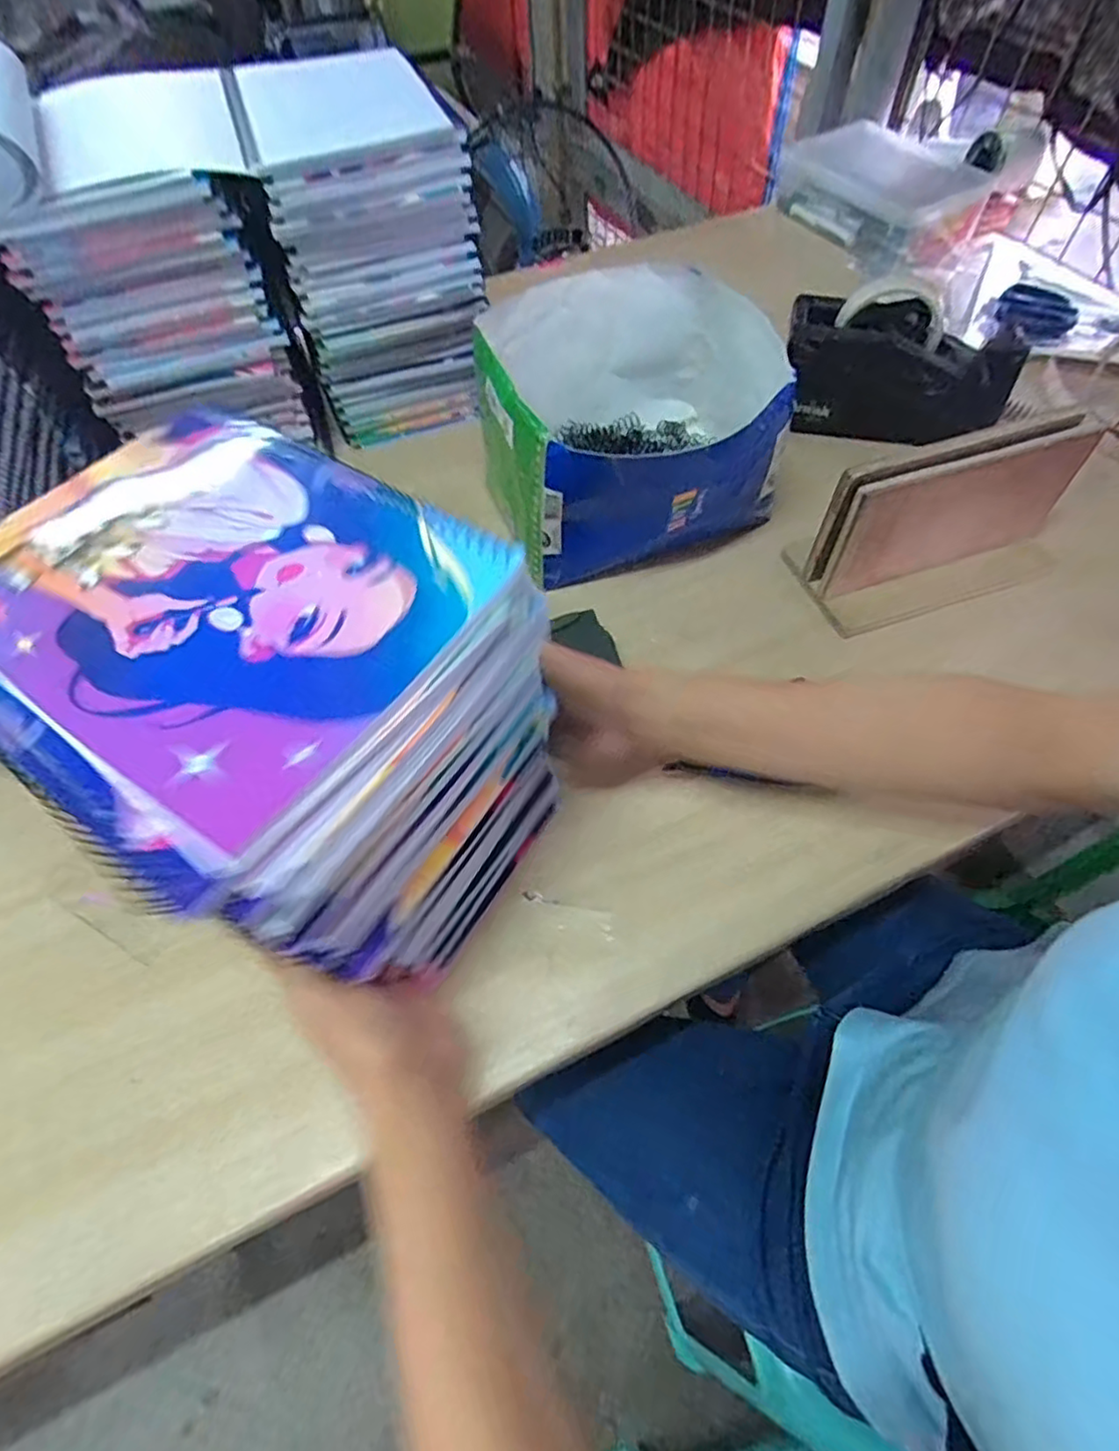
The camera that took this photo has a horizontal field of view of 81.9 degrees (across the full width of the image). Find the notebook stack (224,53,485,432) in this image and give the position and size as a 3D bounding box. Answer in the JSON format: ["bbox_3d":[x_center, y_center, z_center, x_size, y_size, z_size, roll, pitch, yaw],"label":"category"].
[{"bbox_3d":[-0.165,-0.414,0.590,0.159,0.266,0.171,-17,58,-9],"label":"notebook stack"}]

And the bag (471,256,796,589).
[{"bbox_3d":[0.054,-0.242,0.527,0.212,0.134,0.224,-15,58,-7],"label":"bag"}]

